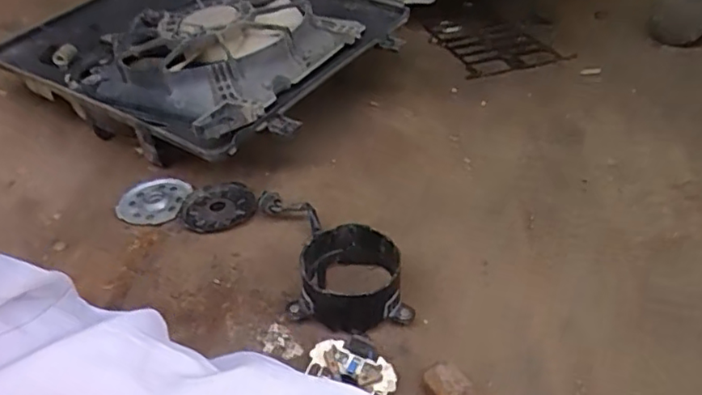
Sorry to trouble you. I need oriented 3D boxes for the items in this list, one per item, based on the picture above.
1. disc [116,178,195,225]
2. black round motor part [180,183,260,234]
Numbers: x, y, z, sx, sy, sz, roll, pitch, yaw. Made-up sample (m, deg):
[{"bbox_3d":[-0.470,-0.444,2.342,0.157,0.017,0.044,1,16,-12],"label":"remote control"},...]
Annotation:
[{"bbox_3d":[-0.291,0.006,0.885,0.105,0.014,0.105,-3,38,3],"label":"disc"},{"bbox_3d":[-0.185,0.015,0.849,0.104,0.009,0.108,-3,38,3],"label":"black round motor part"}]

